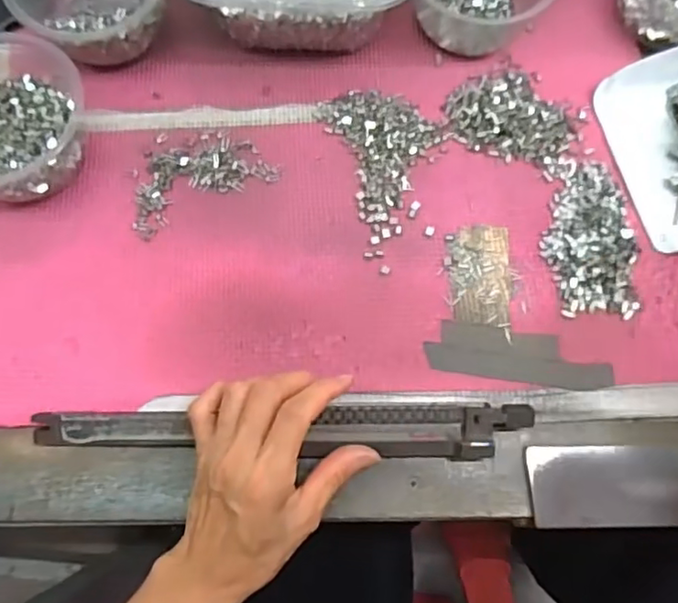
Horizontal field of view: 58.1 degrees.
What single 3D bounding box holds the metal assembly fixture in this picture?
[{"bbox_3d":[-0.036,0.082,0.386,0.311,0.018,0.031,0,74,1],"label":"metal assembly fixture"}]

